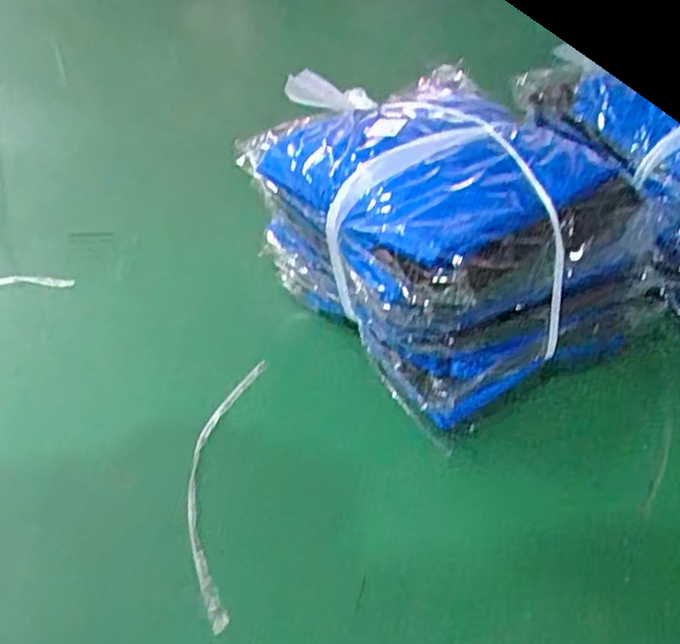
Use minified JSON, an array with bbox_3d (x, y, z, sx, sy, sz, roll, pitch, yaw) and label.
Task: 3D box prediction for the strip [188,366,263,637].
[{"bbox_3d":[-0.102,0.125,0.601,0.049,0.019,0.271,0,39,0],"label":"strip"}]

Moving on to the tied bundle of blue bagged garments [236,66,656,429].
[{"bbox_3d":[0.101,-0.108,0.719,0.292,0.174,0.356,-22,43,-24],"label":"tied bundle of blue bagged garments"}]

